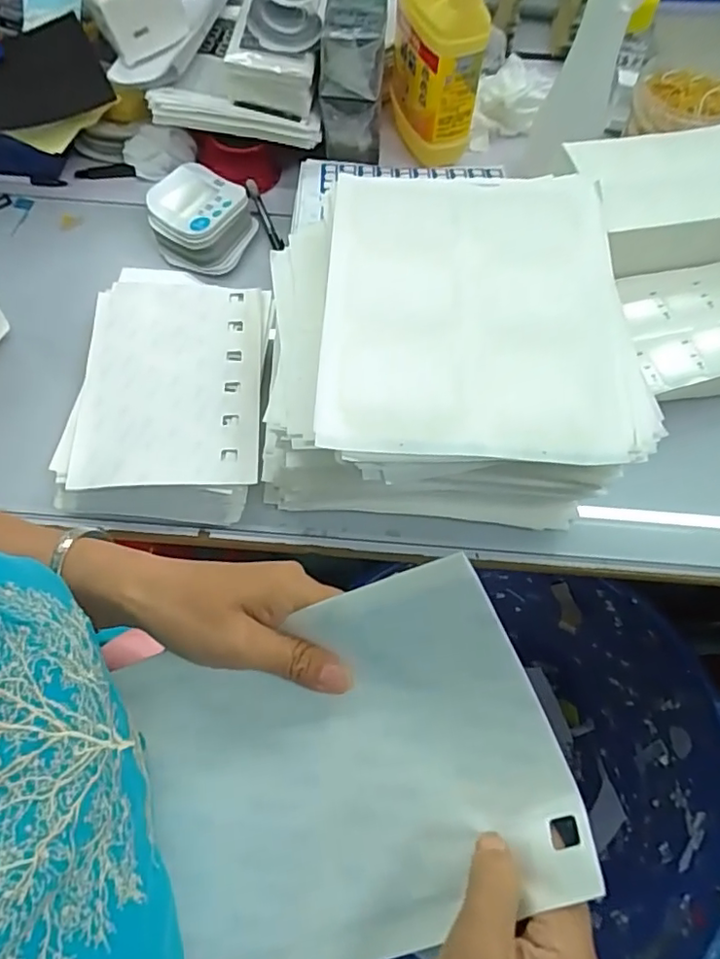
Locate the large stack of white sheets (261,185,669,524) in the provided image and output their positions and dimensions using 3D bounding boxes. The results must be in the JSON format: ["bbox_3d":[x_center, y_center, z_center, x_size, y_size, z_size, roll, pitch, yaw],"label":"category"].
[{"bbox_3d":[0.062,-0.104,0.520,0.288,0.170,0.261,-1,66,-1],"label":"large stack of white sheets"}]

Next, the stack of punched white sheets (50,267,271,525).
[{"bbox_3d":[-0.182,-0.095,0.576,0.178,0.046,0.271,2,66,0],"label":"stack of punched white sheets"}]

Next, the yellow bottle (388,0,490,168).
[{"bbox_3d":[0.080,-0.494,0.664,0.072,0.223,0.132,-16,67,-8],"label":"yellow bottle"}]

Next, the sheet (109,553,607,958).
[{"bbox_3d":[-0.012,0.146,0.281,0.200,0.030,0.159,-25,82,9],"label":"sheet"}]

